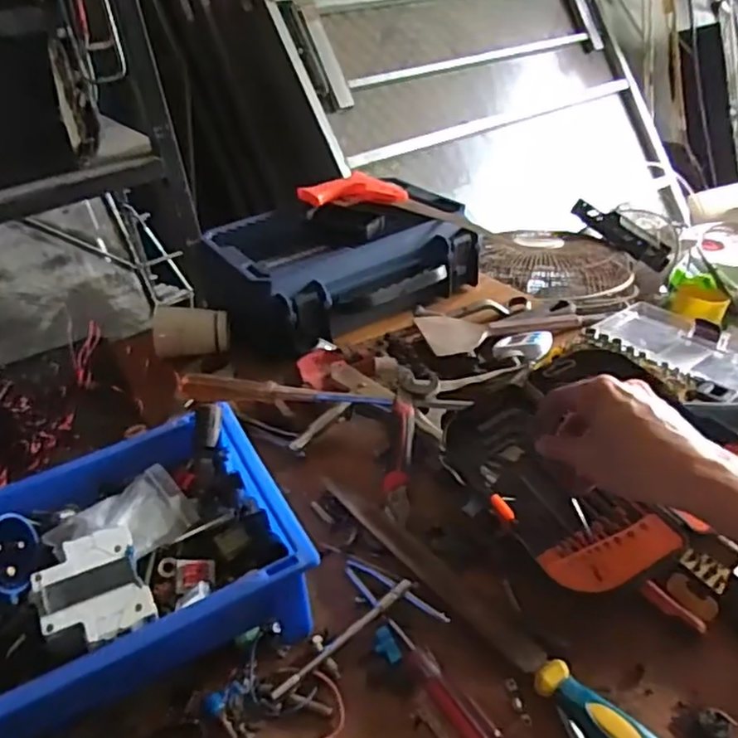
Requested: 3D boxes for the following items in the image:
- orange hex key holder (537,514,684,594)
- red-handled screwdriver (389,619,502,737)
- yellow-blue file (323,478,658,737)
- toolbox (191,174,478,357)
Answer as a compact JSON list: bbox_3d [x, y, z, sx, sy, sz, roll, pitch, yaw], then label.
[{"bbox_3d":[0.176,0.135,0.460,0.094,0.011,0.040,-22,34,7],"label":"orange hex key holder"},{"bbox_3d":[0.046,0.218,0.442,0.020,0.016,0.109,-26,39,-27],"label":"red-handled screwdriver"},{"bbox_3d":[0.077,0.178,0.475,0.028,0.022,0.344,-27,39,-28],"label":"yellow-blue file"},{"bbox_3d":[-0.040,-0.151,0.869,0.327,0.113,0.251,-22,37,-22],"label":"toolbox"}]

